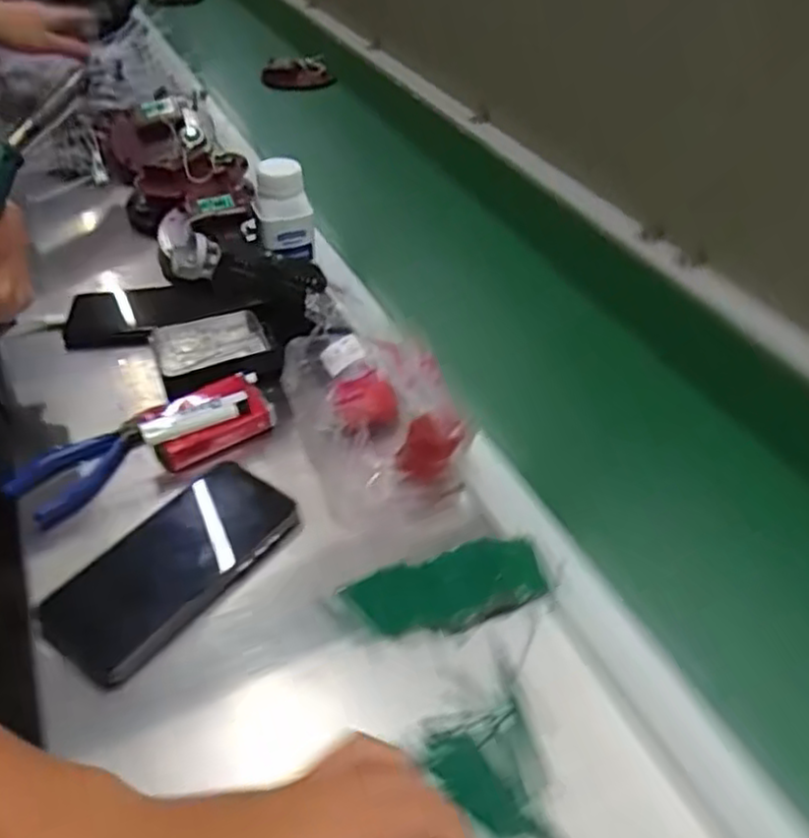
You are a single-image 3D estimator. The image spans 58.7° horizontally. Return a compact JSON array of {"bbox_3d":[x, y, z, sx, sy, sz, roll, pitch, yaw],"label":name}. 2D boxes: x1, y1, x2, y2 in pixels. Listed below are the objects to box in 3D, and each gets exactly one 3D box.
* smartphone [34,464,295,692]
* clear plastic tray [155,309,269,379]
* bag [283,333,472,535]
[{"bbox_3d":[-0.152,0.091,0.473,0.080,0.015,0.162,28,49,25],"label":"smartphone"},{"bbox_3d":[-0.178,-0.071,0.662,0.098,0.048,0.017,-13,45,-15],"label":"clear plastic tray"},{"bbox_3d":[-0.026,-0.007,0.554,0.119,0.092,0.156,-5,42,-15],"label":"bag"}]

